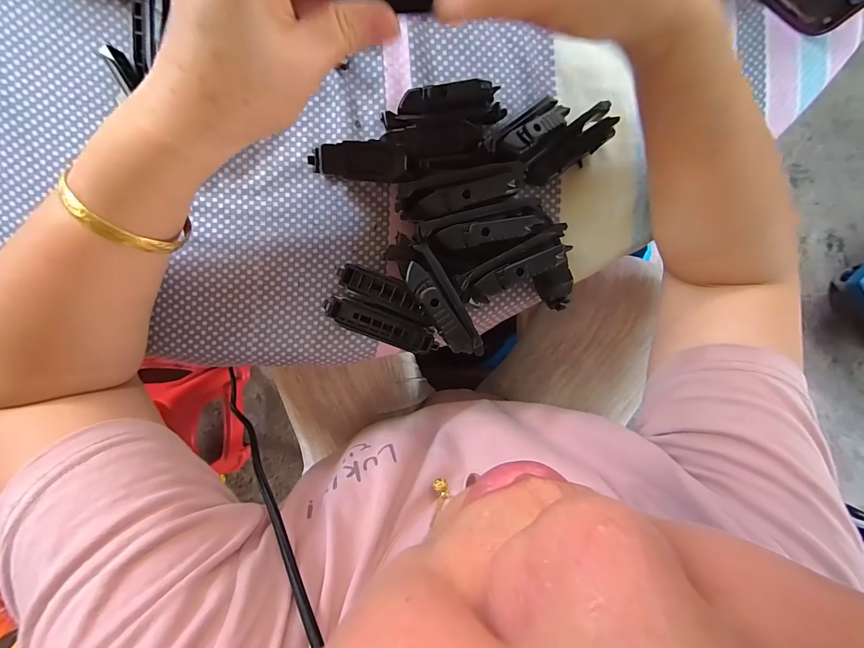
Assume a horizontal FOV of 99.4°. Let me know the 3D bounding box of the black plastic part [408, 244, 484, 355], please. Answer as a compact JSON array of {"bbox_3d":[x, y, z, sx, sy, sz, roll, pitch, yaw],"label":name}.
[{"bbox_3d":[0.007,-0.012,0.227,0.023,0.010,0.074,-32,98,1],"label":"black plastic part"}]

